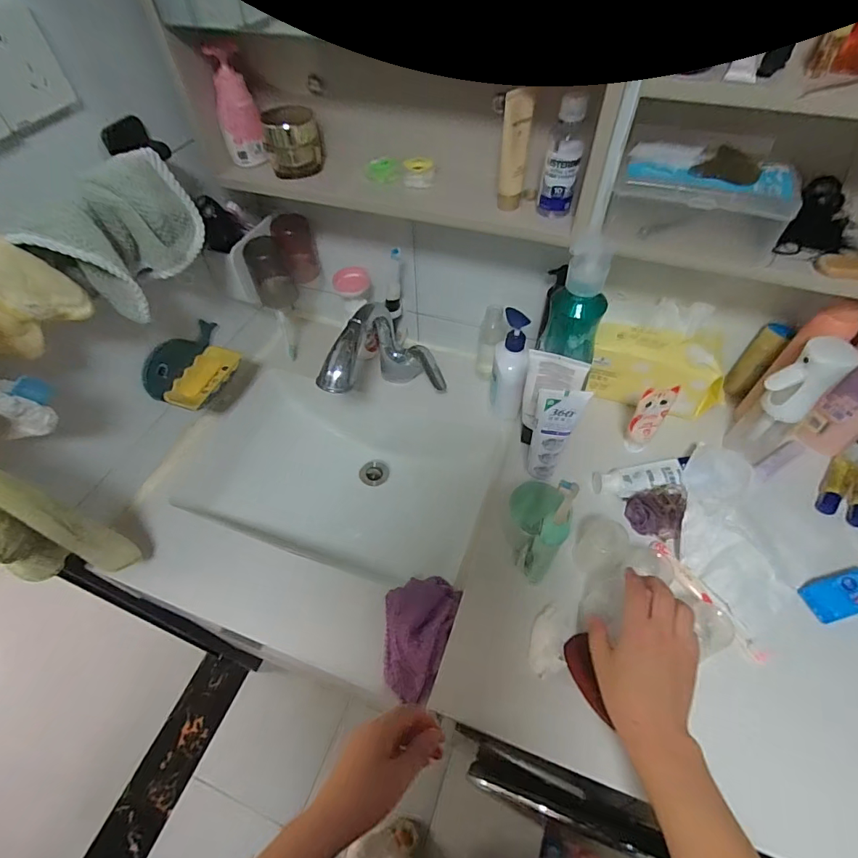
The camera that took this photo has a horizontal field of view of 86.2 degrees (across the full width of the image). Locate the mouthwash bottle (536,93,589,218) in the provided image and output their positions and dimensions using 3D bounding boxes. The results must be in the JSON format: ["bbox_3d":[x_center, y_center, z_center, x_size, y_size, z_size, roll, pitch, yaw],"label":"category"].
[{"bbox_3d":[0.146,-0.292,0.501,0.038,0.122,0.035,9,54,8],"label":"mouthwash bottle"}]

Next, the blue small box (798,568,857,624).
[{"bbox_3d":[0.475,0.188,0.522,0.088,0.022,0.045,-12,54,-7],"label":"blue small box"}]

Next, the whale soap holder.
[{"bbox_3d":[-0.354,-0.100,0.704,0.053,0.092,0.150,16,55,13],"label":"whale soap holder"}]

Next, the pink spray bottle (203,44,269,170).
[{"bbox_3d":[-0.242,-0.401,0.578,0.049,0.126,0.038,-17,55,-11],"label":"pink spray bottle"}]

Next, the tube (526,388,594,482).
[{"bbox_3d":[0.148,0.006,0.550,0.049,0.141,0.042,20,56,16],"label":"tube"}]

